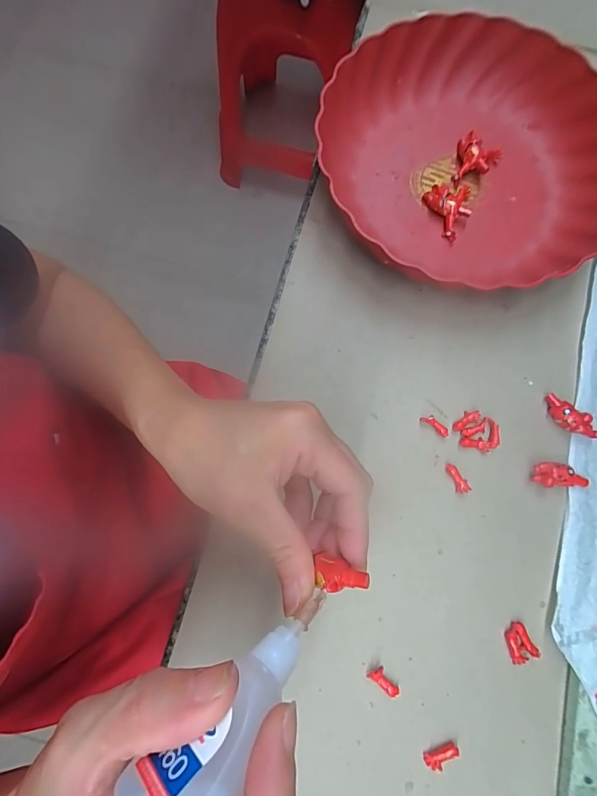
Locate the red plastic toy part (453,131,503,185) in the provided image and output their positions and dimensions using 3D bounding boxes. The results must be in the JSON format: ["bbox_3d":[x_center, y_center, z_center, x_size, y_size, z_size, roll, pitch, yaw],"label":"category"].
[{"bbox_3d":[0.152,-0.209,0.340,0.034,0.020,0.046,42,82,8],"label":"red plastic toy part"}]

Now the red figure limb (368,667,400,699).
[{"bbox_3d":[0.059,0.193,0.261,0.022,0.006,0.011,34,81,7],"label":"red figure limb"}]

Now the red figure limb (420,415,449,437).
[{"bbox_3d":[0.107,0.021,0.297,0.023,0.007,0.009,40,81,8],"label":"red figure limb"}]

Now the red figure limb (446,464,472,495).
[{"bbox_3d":[0.119,0.060,0.288,0.010,0.005,0.024,-25,79,-4],"label":"red figure limb"}]

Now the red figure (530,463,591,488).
[{"bbox_3d":[0.195,0.057,0.286,0.038,0.012,0.018,-1,78,0],"label":"red figure"}]

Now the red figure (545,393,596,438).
[{"bbox_3d":[0.208,0.016,0.295,0.042,0.013,0.017,35,81,7],"label":"red figure"}]

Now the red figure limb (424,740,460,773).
[{"bbox_3d":[0.095,0.236,0.252,0.023,0.007,0.010,-25,79,-4],"label":"red figure limb"}]

